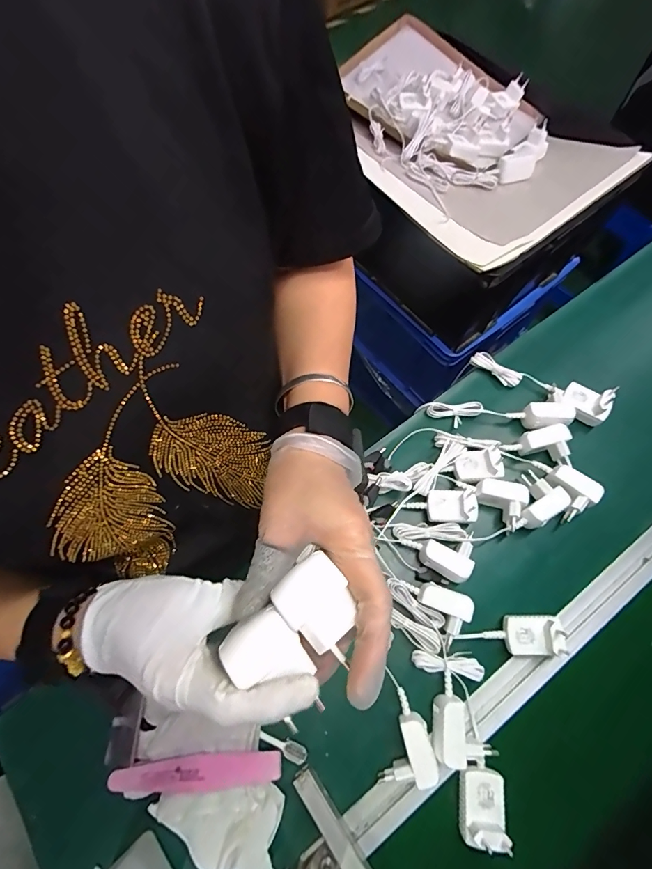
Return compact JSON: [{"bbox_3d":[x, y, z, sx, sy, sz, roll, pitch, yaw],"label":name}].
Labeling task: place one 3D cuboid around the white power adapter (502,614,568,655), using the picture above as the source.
[{"bbox_3d":[0.227,0.221,0.447,0.054,0.052,0.041,0,69,2],"label":"white power adapter"}]

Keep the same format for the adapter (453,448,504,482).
[{"bbox_3d":[0.193,0.038,0.516,0.053,0.029,0.040,-8,69,-1],"label":"adapter"}]

